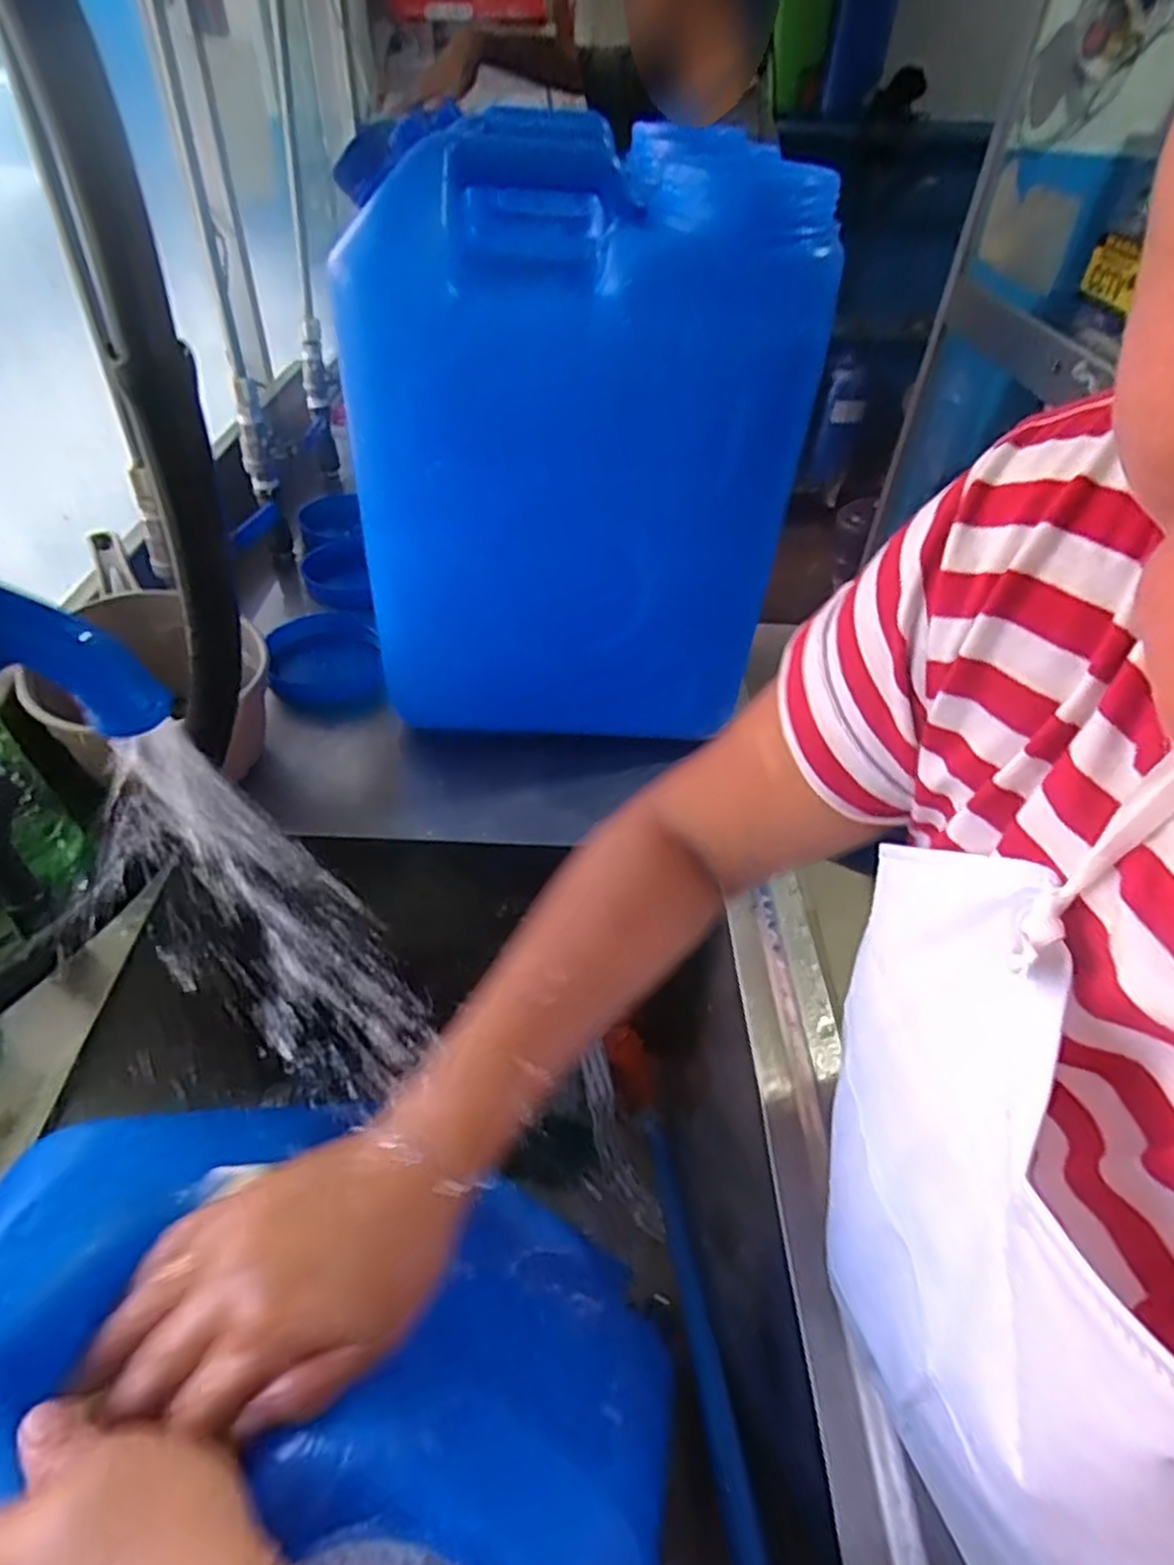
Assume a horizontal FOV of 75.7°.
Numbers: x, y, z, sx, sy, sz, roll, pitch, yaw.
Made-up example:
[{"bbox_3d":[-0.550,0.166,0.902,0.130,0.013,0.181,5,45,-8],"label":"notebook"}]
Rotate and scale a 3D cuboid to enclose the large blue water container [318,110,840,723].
[{"bbox_3d":[-0.017,-0.274,0.628,0.313,0.383,0.265,-2,43,-5],"label":"large blue water container"}]

